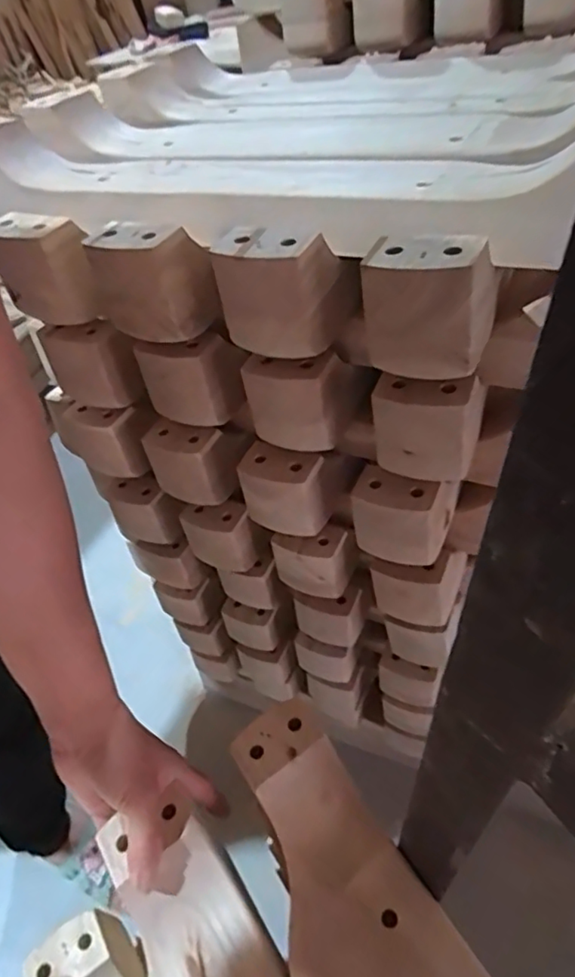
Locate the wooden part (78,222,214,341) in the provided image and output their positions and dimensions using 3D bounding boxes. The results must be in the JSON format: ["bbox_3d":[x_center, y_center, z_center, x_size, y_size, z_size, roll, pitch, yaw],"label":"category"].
[{"bbox_3d":[-0.094,-0.152,0.412,0.077,0.072,0.058,11,48,17],"label":"wooden part"}]

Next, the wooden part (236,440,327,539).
[{"bbox_3d":[-0.003,0.003,0.482,0.072,0.075,0.035,8,47,14],"label":"wooden part"}]

